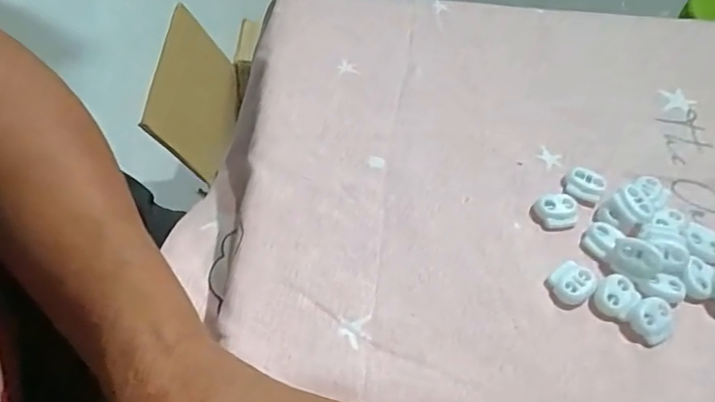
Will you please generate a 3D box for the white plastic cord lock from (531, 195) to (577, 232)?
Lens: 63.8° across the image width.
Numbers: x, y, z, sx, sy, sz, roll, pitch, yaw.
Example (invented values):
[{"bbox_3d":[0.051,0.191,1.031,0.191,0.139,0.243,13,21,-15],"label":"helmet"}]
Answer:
[{"bbox_3d":[0.101,0.006,0.293,0.024,0.007,0.017,-7,54,-10],"label":"white plastic cord lock"}]

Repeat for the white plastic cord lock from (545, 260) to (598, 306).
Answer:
[{"bbox_3d":[0.101,0.038,0.269,0.020,0.006,0.021,40,59,23],"label":"white plastic cord lock"}]

